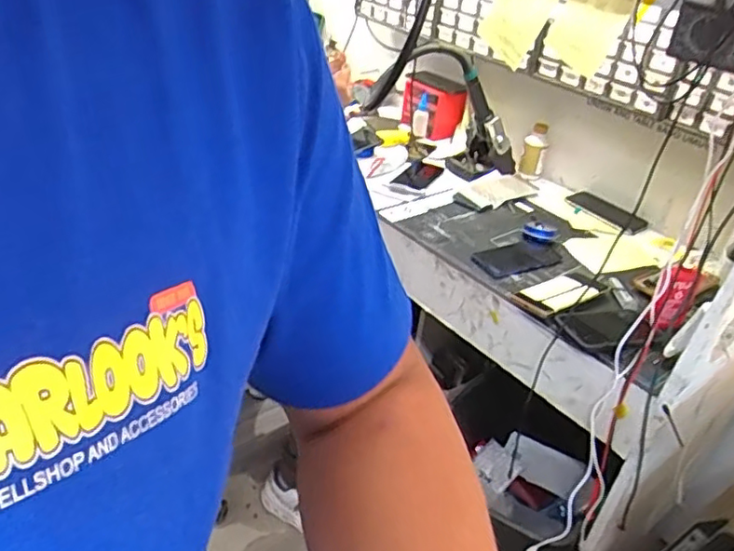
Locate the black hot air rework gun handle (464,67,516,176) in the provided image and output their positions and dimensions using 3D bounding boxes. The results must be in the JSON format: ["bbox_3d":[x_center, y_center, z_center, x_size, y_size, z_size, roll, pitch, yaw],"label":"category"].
[{"bbox_3d":[0.244,-0.299,1.231,0.045,0.255,0.039,-37,39,-2],"label":"black hot air rework gun handle"}]

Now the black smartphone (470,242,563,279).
[{"bbox_3d":[0.261,-0.027,1.060,0.161,0.016,0.083,-11,37,-25],"label":"black smartphone"}]

